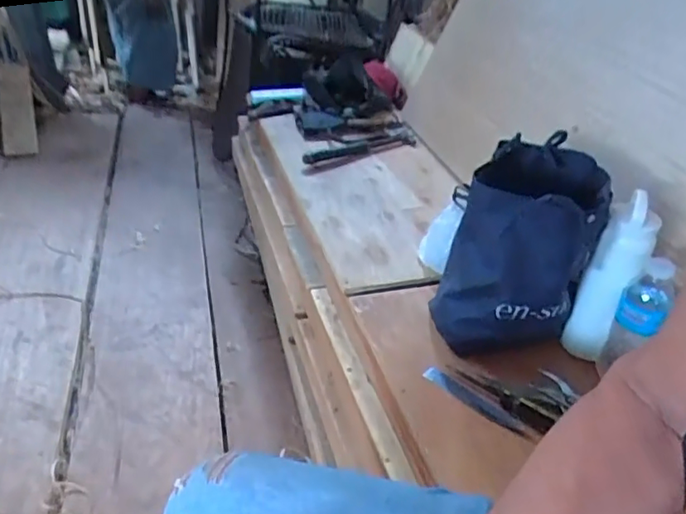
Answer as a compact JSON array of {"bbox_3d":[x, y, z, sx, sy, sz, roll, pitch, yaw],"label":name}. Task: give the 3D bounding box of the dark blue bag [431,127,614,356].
[{"bbox_3d":[0.239,-0.006,0.784,0.169,0.243,0.196,21,38,23],"label":"dark blue bag"}]

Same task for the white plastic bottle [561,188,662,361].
[{"bbox_3d":[0.346,0.031,0.746,0.058,0.218,0.057,27,41,30],"label":"white plastic bottle"}]

